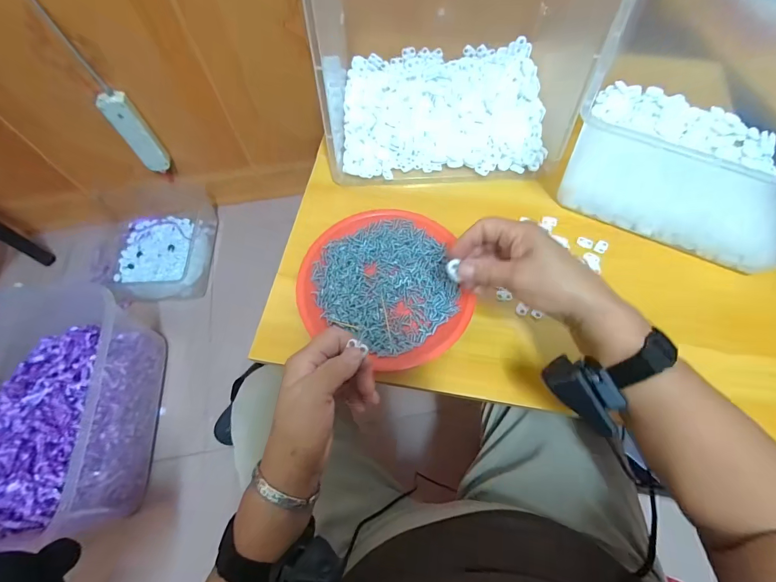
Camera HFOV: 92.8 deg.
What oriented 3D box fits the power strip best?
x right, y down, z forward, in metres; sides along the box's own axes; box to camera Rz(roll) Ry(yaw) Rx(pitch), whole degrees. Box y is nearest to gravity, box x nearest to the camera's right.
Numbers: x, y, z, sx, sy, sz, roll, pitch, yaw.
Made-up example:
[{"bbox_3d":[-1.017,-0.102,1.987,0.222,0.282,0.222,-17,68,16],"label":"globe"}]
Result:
[{"bbox_3d":[-0.566,-0.350,0.834,0.049,0.190,0.034,-24,68,-10],"label":"power strip"}]

